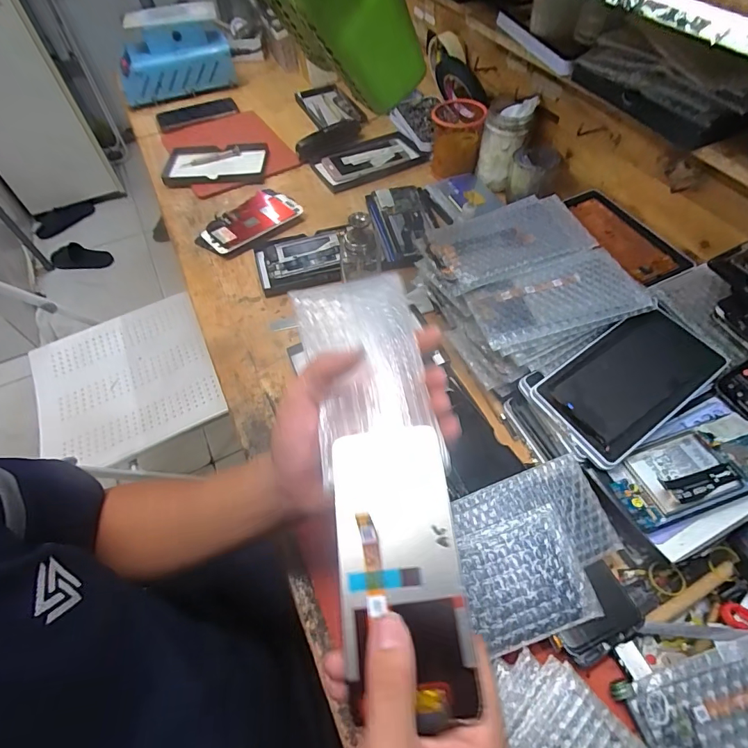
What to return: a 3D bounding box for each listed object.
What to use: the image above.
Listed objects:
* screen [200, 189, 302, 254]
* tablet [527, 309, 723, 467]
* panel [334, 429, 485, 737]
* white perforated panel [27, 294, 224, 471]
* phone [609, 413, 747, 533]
[{"bbox_3d":[-0.203,-0.253,0.689,0.160,0.009,0.099,-39,63,-21],"label":"screen"},{"bbox_3d":[0.255,0.005,0.425,0.175,0.013,0.102,-34,66,-11],"label":"tablet"},{"bbox_3d":[0.013,0.109,0.253,0.070,0.011,0.153,-9,65,7],"label":"panel"},{"bbox_3d":[-0.505,0.016,0.864,0.332,0.029,0.342,-23,62,-12],"label":"white perforated panel"},{"bbox_3d":[0.293,0.086,0.385,0.152,0.009,0.068,-16,57,-8],"label":"phone"}]

